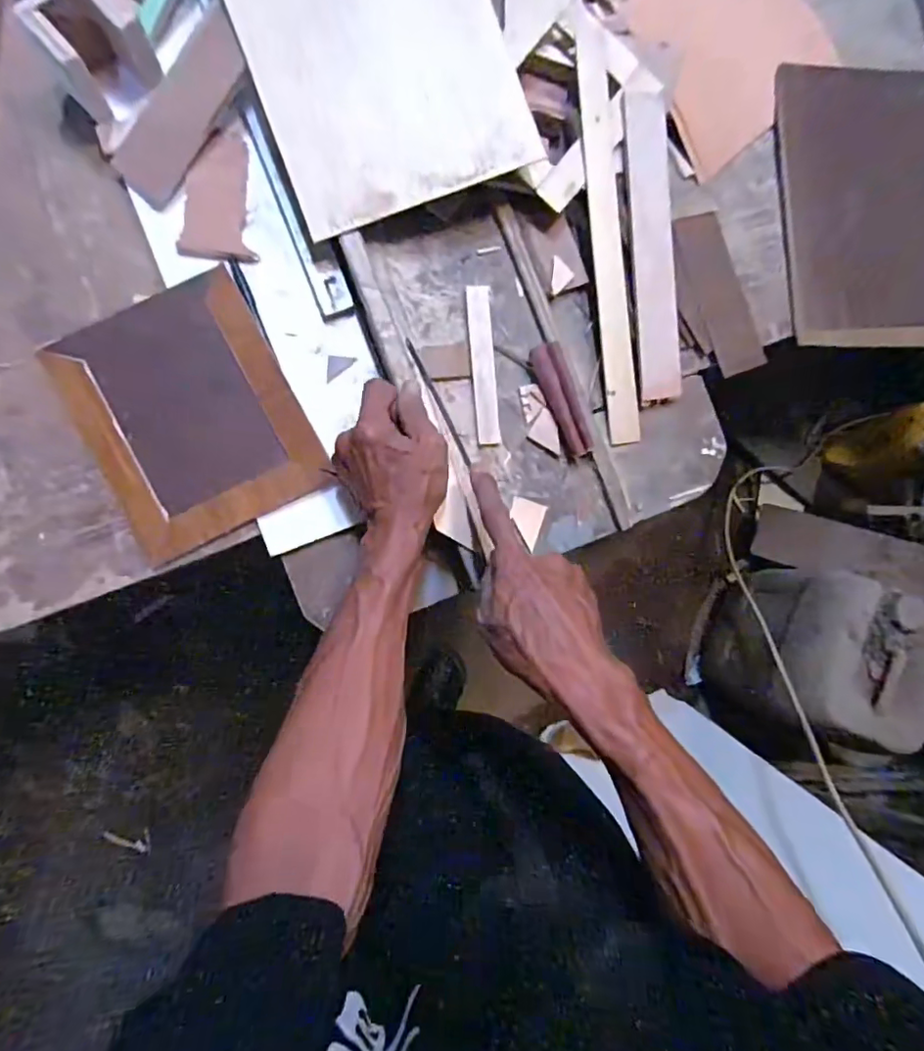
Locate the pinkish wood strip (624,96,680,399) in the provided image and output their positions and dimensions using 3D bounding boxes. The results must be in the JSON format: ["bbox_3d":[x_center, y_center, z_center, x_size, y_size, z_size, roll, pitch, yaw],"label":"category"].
[{"bbox_3d":[0.175,-0.251,0.501,0.043,0.004,0.265,-7,96,-12],"label":"pinkish wood strip"}]

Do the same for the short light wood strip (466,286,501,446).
[{"bbox_3d":[0.019,-0.138,0.476,0.022,0.007,0.136,-4,89,-9],"label":"short light wood strip"}]

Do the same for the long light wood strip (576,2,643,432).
[{"bbox_3d":[0.132,-0.255,0.492,0.030,0.009,0.357,-8,97,-9],"label":"long light wood strip"}]

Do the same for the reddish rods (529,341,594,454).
[{"bbox_3d":[0.088,-0.110,0.484,0.028,0.018,0.099,-23,90,-9],"label":"reddish rods"}]

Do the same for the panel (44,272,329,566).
[{"bbox_3d":[-0.223,-0.091,0.449,0.163,0.010,0.199,-27,95,-8],"label":"panel"}]

